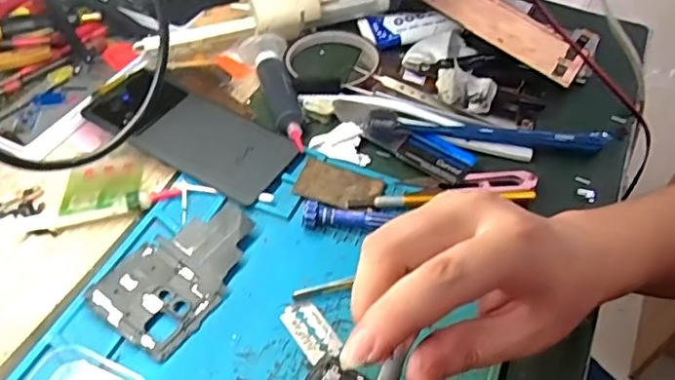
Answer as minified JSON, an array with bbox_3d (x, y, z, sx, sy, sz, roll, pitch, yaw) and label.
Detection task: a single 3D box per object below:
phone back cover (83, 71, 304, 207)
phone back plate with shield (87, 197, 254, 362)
[{"bbox_3d":[-0.113,-0.047,0.437,0.163,0.008,0.070,25,52,16],"label":"phone back cover"},{"bbox_3d":[-0.097,0.048,0.359,0.063,0.010,0.105,27,52,18],"label":"phone back plate with shield"}]

